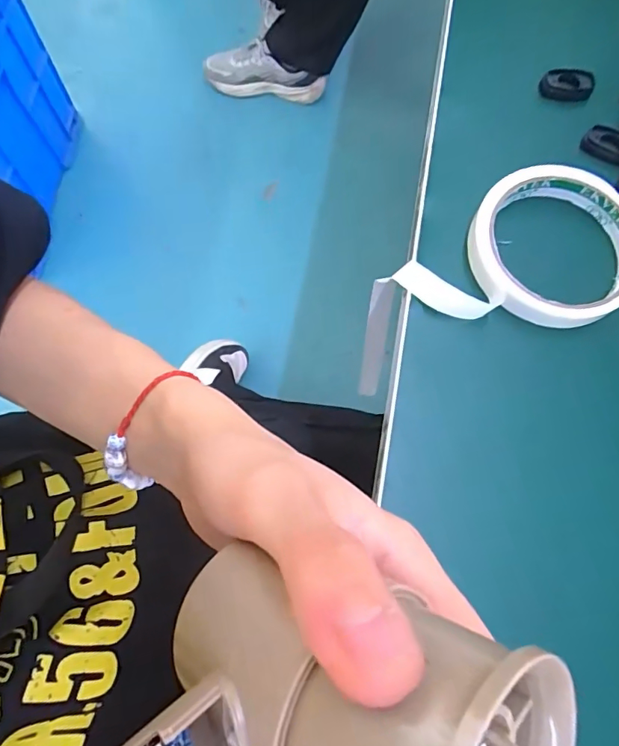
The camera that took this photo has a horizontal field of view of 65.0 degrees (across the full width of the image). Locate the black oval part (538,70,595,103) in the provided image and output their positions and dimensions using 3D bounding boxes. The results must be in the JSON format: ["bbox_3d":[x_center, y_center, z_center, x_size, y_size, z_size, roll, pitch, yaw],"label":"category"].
[{"bbox_3d":[0.162,-0.182,0.307,0.031,0.013,0.013,3,74,-2],"label":"black oval part"}]

